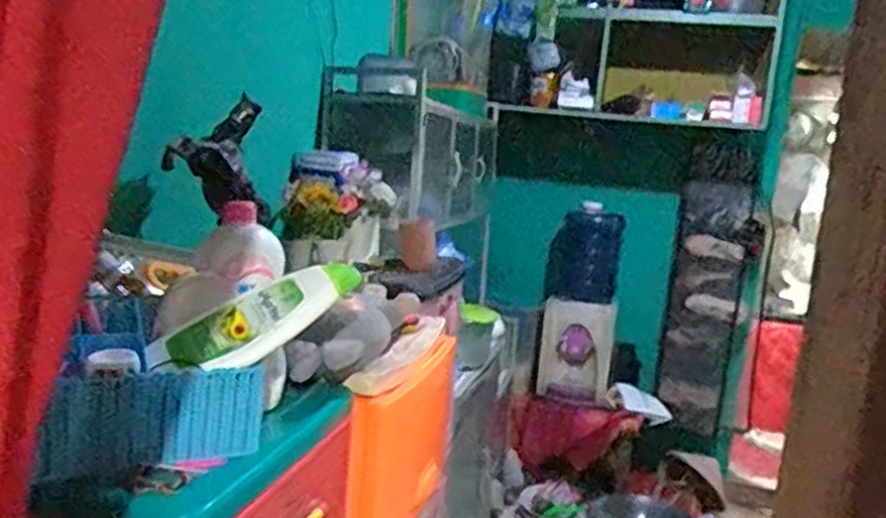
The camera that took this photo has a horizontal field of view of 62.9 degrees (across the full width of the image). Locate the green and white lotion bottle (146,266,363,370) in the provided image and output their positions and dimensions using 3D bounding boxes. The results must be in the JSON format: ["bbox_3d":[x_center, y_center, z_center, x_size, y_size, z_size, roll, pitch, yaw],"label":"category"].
[{"bbox_3d":[-0.198,0.067,0.790,0.222,0.054,0.087,-25,16,-13],"label":"green and white lotion bottle"}]

